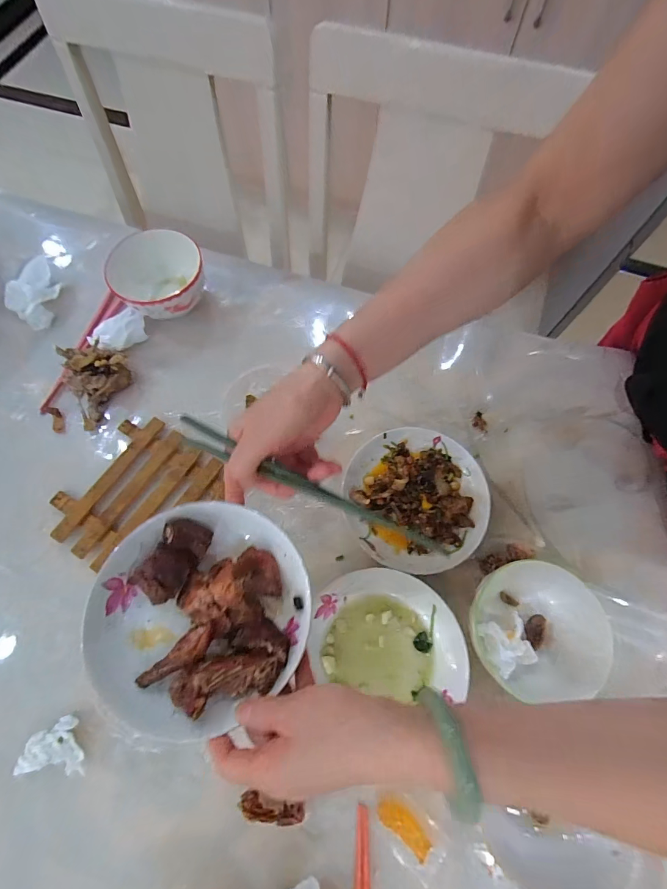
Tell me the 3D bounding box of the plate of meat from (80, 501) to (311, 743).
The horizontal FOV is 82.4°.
[{"bbox_3d":[-0.107,0.133,0.313,0.167,0.043,0.164,0,70,0],"label":"plate of meat"}]

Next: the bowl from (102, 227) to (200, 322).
[{"bbox_3d":[-0.245,-0.226,0.532,0.125,0.071,0.127,0,70,0],"label":"bowl"}]

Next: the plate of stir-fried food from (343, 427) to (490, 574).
[{"bbox_3d":[0.097,0.062,0.447,0.160,0.032,0.160,-3,70,-1],"label":"plate of stir-fried food"}]

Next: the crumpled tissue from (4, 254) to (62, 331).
[{"bbox_3d":[-0.425,-0.216,0.543,0.080,0.036,0.101,-38,74,-12],"label":"crumpled tissue"}]

